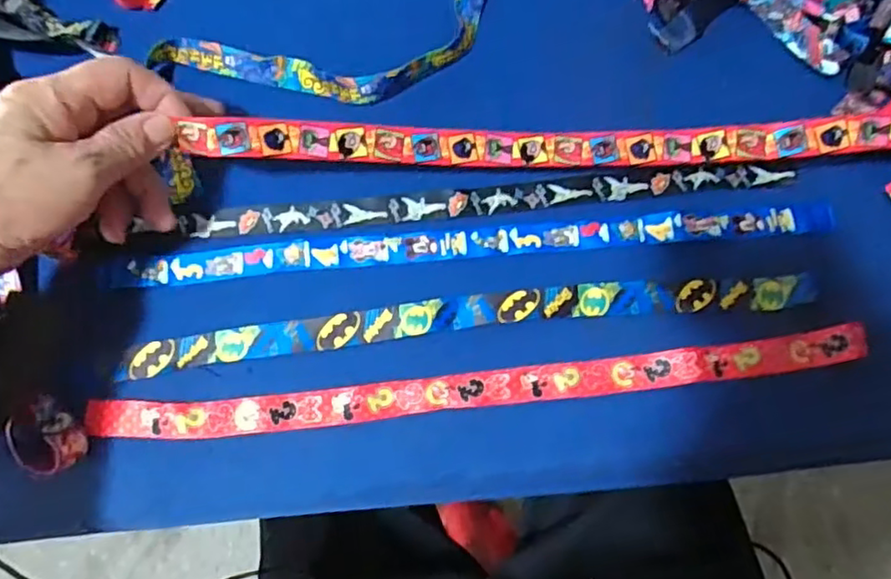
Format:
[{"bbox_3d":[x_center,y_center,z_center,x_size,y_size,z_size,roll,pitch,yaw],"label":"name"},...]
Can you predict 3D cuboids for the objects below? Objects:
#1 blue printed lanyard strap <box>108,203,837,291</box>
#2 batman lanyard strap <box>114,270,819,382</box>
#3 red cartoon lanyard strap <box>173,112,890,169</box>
[{"bbox_3d":[0.023,-0.029,0.386,0.436,0.011,0.021,-5,75,-1],"label":"blue printed lanyard strap"},{"bbox_3d":[0.017,0.016,0.372,0.411,0.004,0.025,-7,75,-2],"label":"batman lanyard strap"},{"bbox_3d":[0.063,-0.087,0.366,0.410,0.040,0.024,-1,75,-4],"label":"red cartoon lanyard strap"}]

